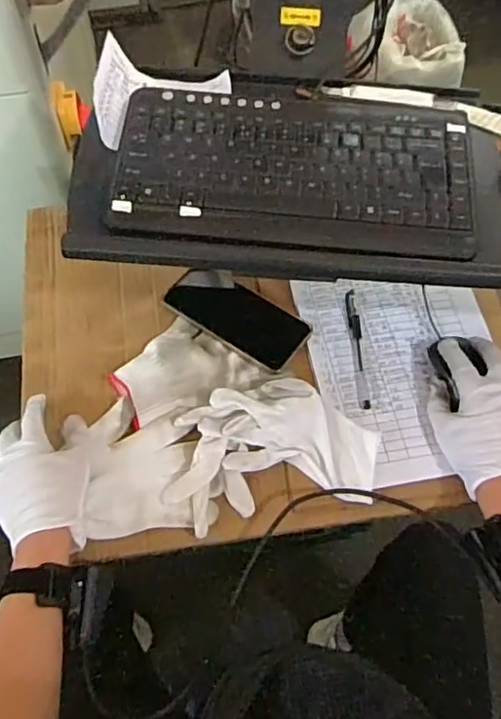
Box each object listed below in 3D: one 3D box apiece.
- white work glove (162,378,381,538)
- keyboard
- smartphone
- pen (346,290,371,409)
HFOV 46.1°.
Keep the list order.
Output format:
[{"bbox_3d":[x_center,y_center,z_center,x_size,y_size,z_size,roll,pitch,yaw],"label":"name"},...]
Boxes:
[{"bbox_3d":[0.023,0.088,0.594,0.217,0.038,0.131,-9,64,-6],"label":"white work glove"},{"bbox_3d":[0.039,-0.172,0.527,0.313,0.020,0.158,6,64,1],"label":"keyboard"},{"bbox_3d":[-0.016,-0.052,0.684,0.167,0.012,0.081,36,68,15],"label":"smartphone"},{"bbox_3d":[0.122,-0.015,0.665,0.014,0.015,0.147,-3,64,-3],"label":"pen"}]

